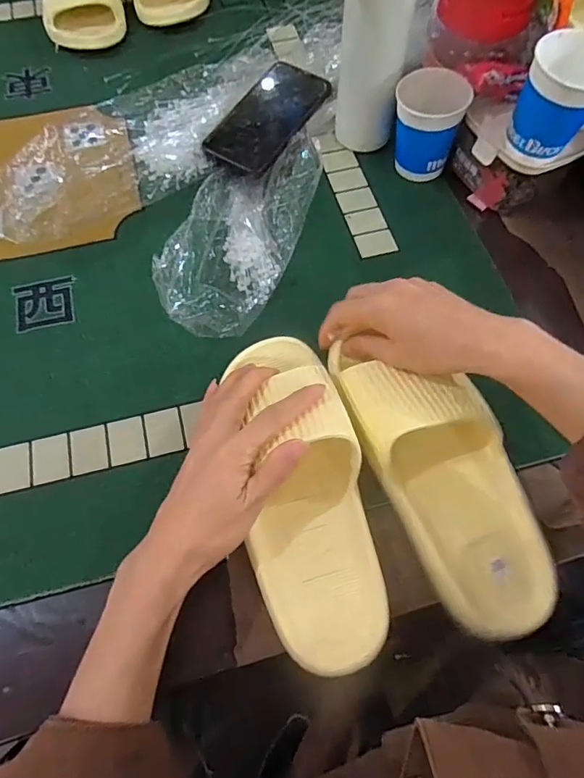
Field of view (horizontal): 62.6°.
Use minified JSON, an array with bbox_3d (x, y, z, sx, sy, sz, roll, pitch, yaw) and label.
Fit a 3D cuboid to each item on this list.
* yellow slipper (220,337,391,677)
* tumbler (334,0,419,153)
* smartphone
[{"bbox_3d":[0.009,0.066,0.349,0.084,0.065,0.248,-8,71,-4],"label":"yellow slipper"},{"bbox_3d":[0.062,-0.317,0.444,0.093,0.220,0.081,11,65,5],"label":"tumbler"},{"bbox_3d":[-0.025,-0.305,0.535,0.080,0.006,0.166,29,70,8],"label":"smartphone"}]

